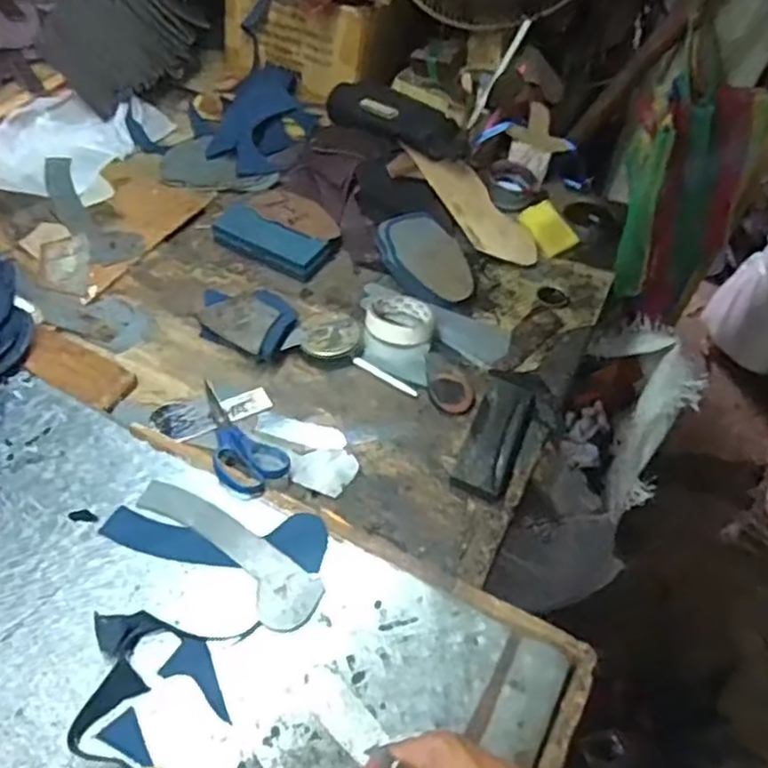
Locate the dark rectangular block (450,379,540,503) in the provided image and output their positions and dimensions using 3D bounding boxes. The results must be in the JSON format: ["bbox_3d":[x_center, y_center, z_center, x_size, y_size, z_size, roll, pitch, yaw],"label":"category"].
[{"bbox_3d":[0.124,0.055,0.760,0.052,0.010,0.159,21,51,12],"label":"dark rectangular block"}]

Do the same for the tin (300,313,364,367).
[{"bbox_3d":[-0.060,-0.055,0.829,0.066,0.022,0.071,2,49,-3],"label":"tin"}]

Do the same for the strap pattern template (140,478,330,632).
[{"bbox_3d":[-0.146,0.149,0.630,0.203,0.005,0.057,29,53,19],"label":"strap pattern template"}]

